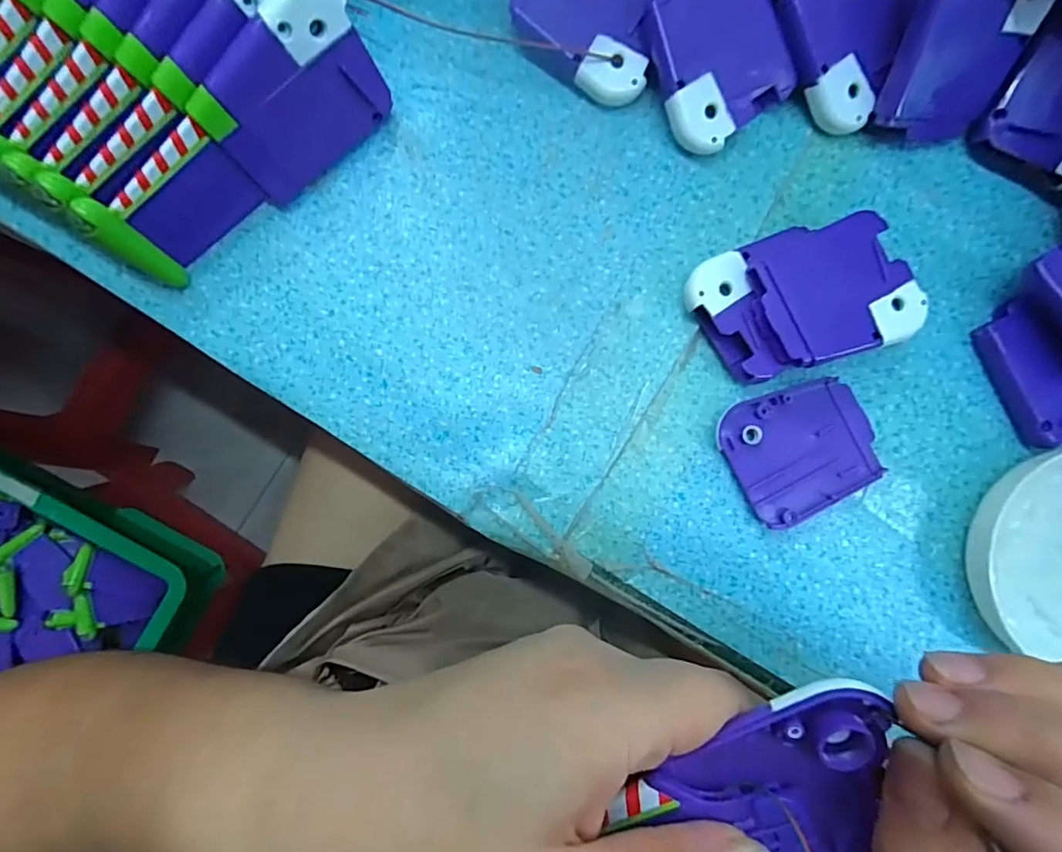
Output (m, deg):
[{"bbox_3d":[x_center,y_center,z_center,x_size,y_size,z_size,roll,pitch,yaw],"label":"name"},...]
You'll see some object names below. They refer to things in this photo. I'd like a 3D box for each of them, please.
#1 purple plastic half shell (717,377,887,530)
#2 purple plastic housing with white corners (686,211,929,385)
[{"bbox_3d":[0.112,0.008,0.223,0.060,0.008,0.051,-24,89,-4],"label":"purple plastic half shell"},{"bbox_3d":[0.107,-0.050,0.216,0.082,0.025,0.052,-16,88,-3],"label":"purple plastic housing with white corners"}]

